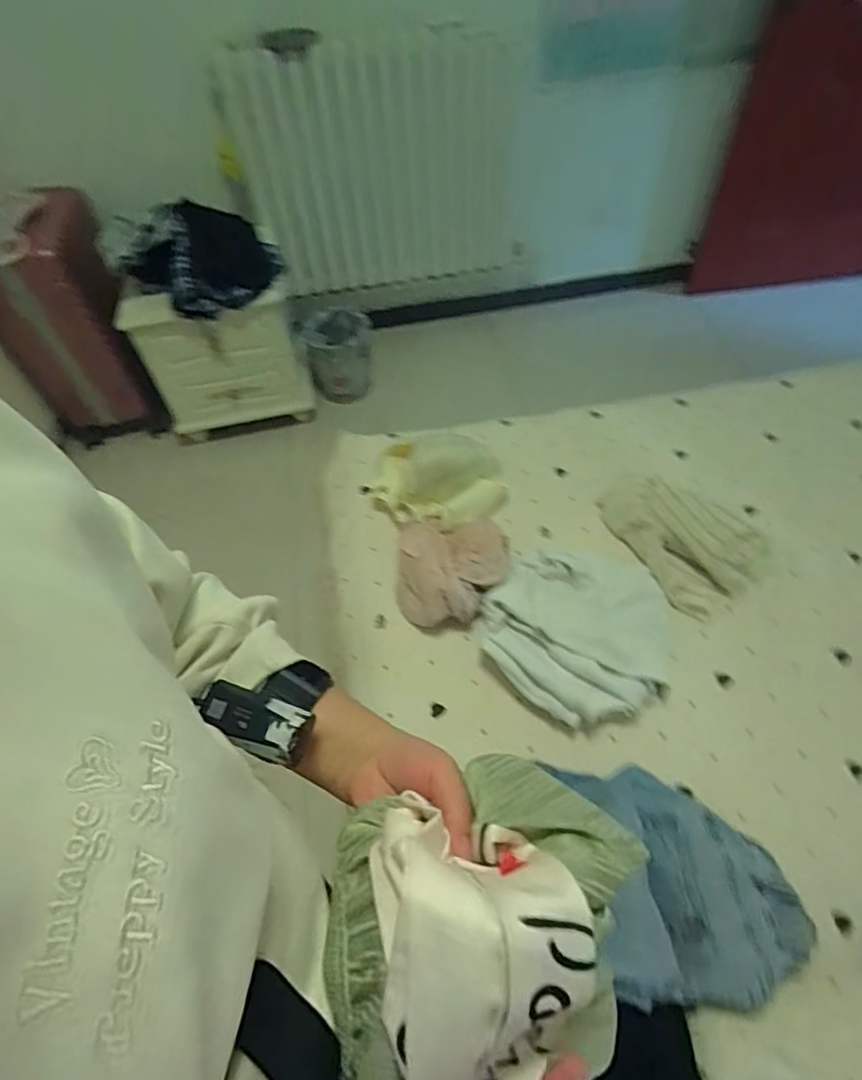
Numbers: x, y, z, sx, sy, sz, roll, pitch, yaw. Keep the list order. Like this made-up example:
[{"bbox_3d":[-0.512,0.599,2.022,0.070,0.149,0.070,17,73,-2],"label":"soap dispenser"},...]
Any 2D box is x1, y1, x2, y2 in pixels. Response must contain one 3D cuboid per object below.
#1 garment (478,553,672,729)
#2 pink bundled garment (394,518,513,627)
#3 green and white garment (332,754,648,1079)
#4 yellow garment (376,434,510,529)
[{"bbox_3d":[0.217,0.131,0.857,0.267,0.077,0.266,-1,55,2],"label":"garment"},{"bbox_3d":[0.037,0.038,0.921,0.175,0.091,0.196,2,55,4],"label":"pink bundled garment"},{"bbox_3d":[0.030,0.196,0.296,0.168,0.085,0.151,-18,56,-10],"label":"green and white garment"},{"bbox_3d":[0.015,-0.106,1.032,0.235,0.099,0.179,-4,55,0],"label":"yellow garment"}]

